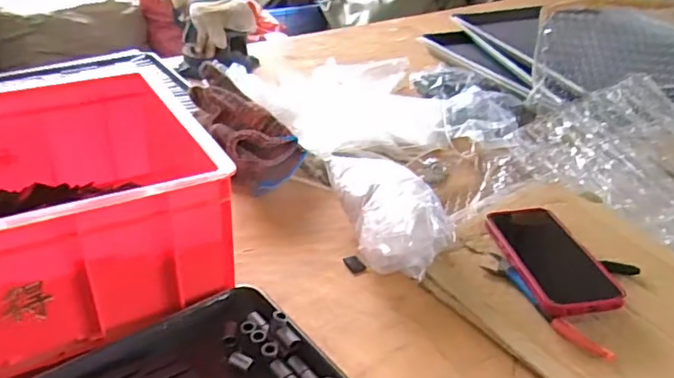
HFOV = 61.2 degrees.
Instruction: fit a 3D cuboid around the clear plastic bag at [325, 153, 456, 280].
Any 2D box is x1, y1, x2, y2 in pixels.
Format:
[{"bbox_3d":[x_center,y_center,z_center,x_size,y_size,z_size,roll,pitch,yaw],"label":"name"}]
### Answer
[{"bbox_3d":[0.050,0.015,0.639,0.089,0.071,0.175,-10,32,-18],"label":"clear plastic bag"}]

